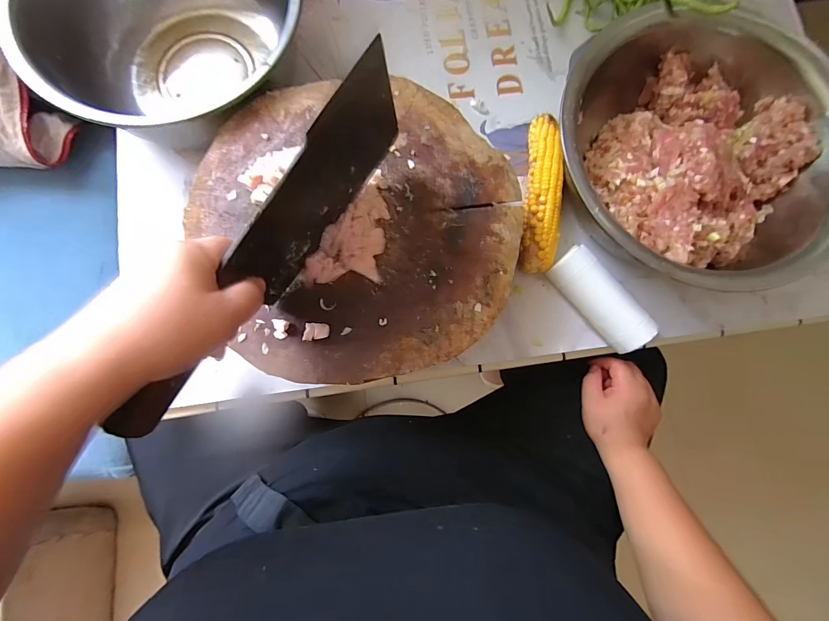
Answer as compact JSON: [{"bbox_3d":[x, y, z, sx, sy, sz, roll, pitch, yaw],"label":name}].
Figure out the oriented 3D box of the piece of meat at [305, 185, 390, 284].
[{"bbox_3d":[-0.060,-0.070,0.329,0.065,0.020,0.091,5,81,-1],"label":"piece of meat"}]

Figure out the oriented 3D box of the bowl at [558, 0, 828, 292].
[{"bbox_3d":[0.297,-0.177,0.405,0.308,0.107,0.305,3,81,-2],"label":"bowl"}]

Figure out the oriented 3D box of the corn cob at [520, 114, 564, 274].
[{"bbox_3d":[0.147,-0.134,0.424,0.037,0.043,0.183,7,81,-1],"label":"corn cob"}]

